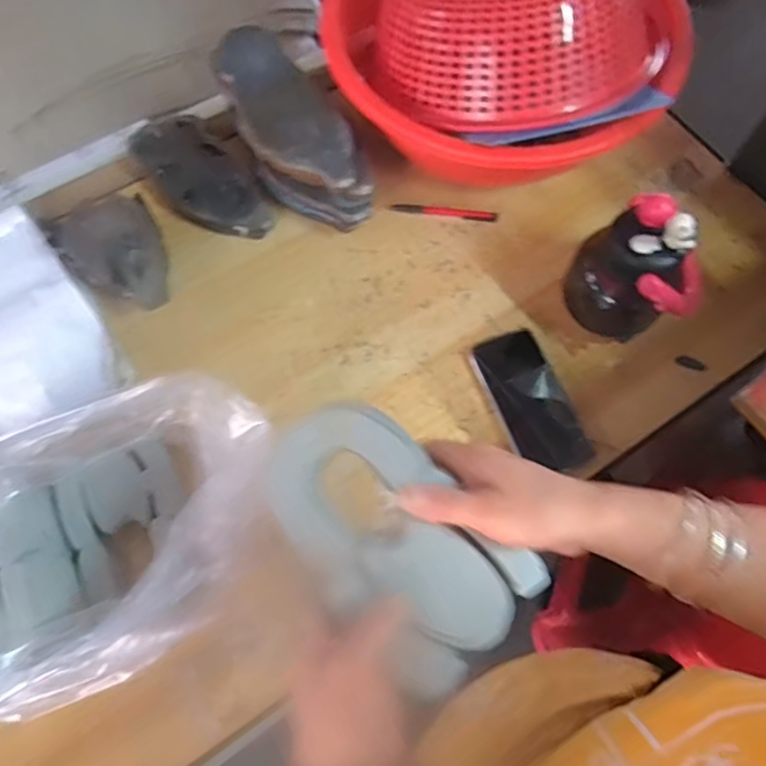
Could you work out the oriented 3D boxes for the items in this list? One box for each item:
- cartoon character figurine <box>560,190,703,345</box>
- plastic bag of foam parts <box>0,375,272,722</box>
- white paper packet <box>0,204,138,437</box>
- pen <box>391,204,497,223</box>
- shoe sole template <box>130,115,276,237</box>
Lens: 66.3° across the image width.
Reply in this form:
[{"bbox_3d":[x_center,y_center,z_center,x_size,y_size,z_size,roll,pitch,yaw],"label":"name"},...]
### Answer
[{"bbox_3d":[0.268,-0.118,0.588,0.113,0.147,0.116,-33,72,-13],"label":"cartoon character figurine"},{"bbox_3d":[-0.252,0.136,0.500,0.332,0.160,0.216,-20,70,-8],"label":"plastic bag of foam parts"},{"bbox_3d":[-0.429,-0.058,0.648,0.194,0.009,0.274,-36,73,-14],"label":"white paper packet"},{"bbox_3d":[0.076,-0.214,0.727,0.130,0.010,0.017,10,70,2],"label":"pen"},{"bbox_3d":[-0.224,-0.250,0.720,0.094,0.009,0.211,-38,80,-7],"label":"shoe sole template"}]

